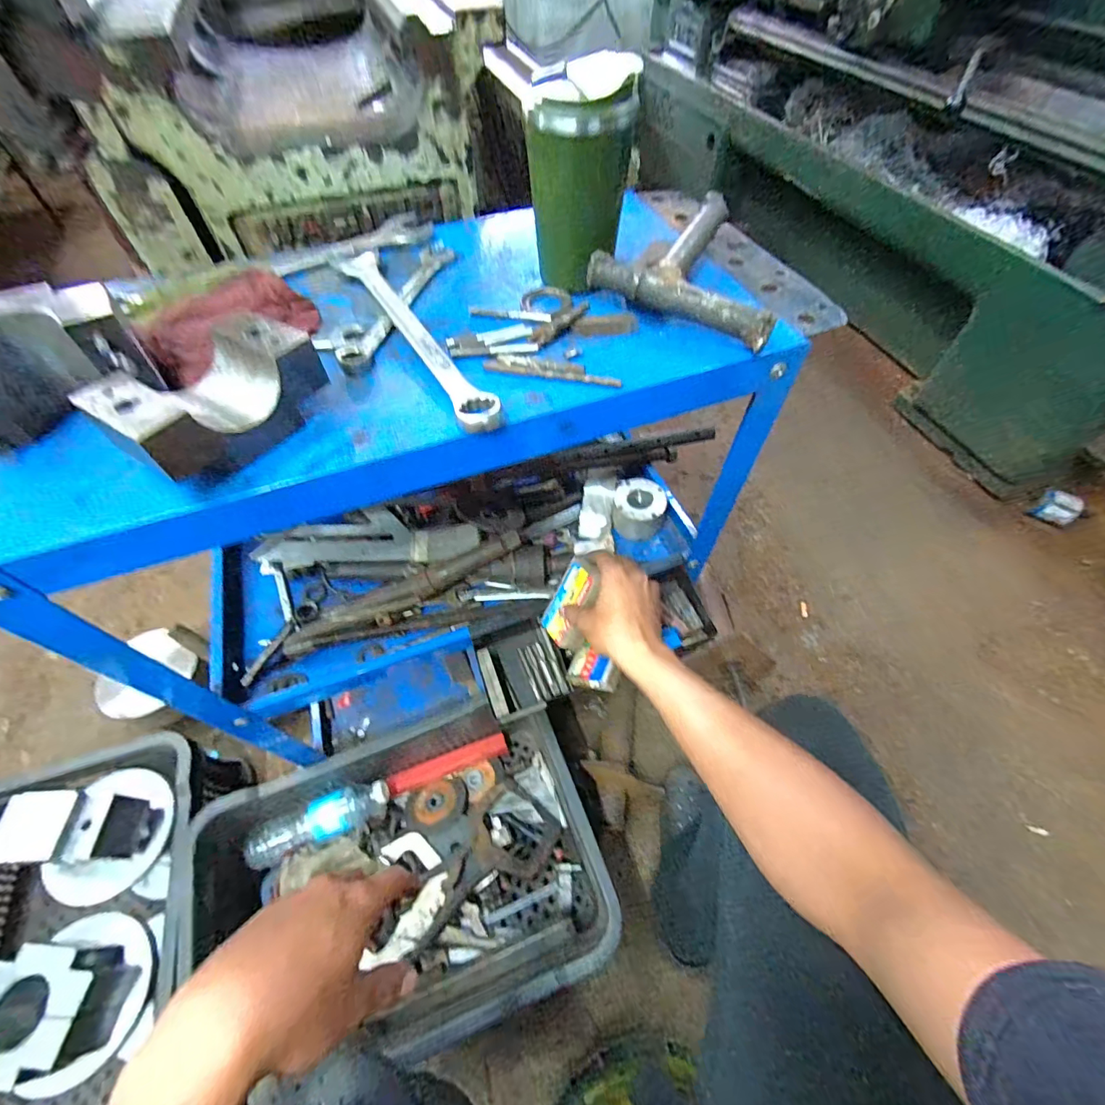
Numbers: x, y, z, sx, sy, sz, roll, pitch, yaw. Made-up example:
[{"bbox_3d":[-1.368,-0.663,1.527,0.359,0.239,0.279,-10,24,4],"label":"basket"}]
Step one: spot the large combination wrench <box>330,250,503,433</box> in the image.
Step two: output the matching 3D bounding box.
[{"bbox_3d":[-0.121,-0.190,0.412,0.036,0.014,0.272,-28,61,-17],"label":"large combination wrench"}]

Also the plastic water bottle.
[{"bbox_3d":[-0.357,0.412,0.740,0.206,0.068,0.056,-21,59,-13],"label":"plastic water bottle"}]

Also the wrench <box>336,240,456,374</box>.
[{"bbox_3d":[-0.137,-0.238,0.449,0.029,0.012,0.218,11,57,8],"label":"wrench"}]

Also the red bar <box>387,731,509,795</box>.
[{"bbox_3d":[-0.177,0.362,0.830,0.199,0.040,0.033,-18,58,-11],"label":"red bar"}]

